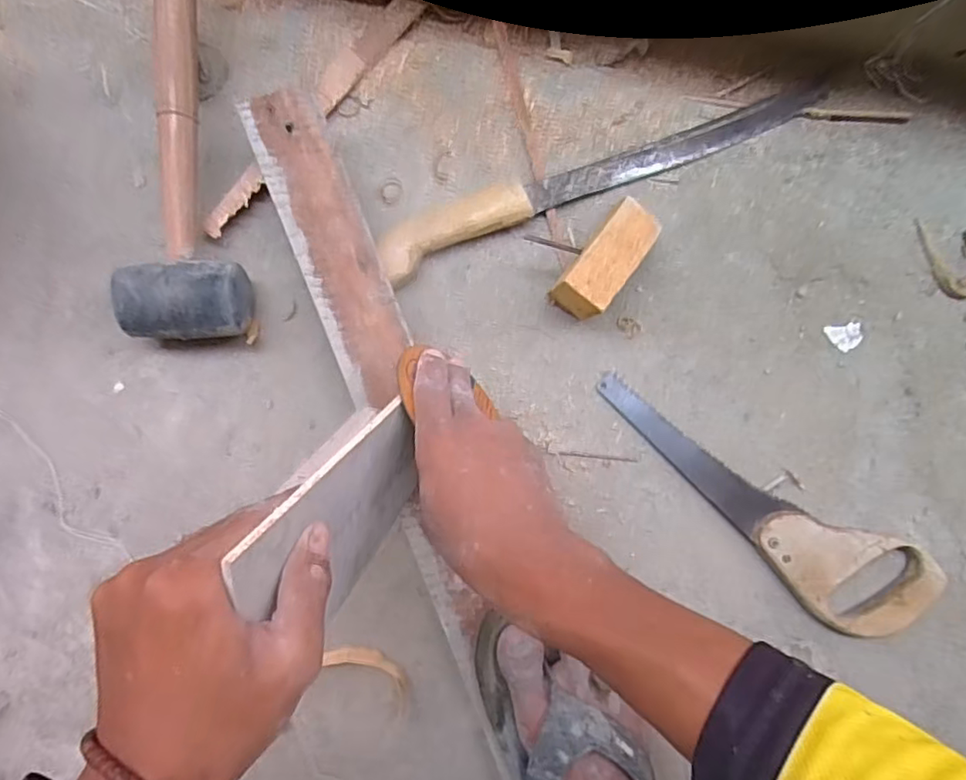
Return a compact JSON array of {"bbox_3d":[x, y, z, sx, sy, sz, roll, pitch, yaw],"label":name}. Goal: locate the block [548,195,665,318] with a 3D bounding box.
[{"bbox_3d":[0.095,-0.101,0.482,0.045,0.064,0.089,38,87,-1],"label":"block"}]

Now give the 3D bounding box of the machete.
[{"bbox_3d":[0.105,-0.187,0.507,0.406,0.027,0.042,-24,89,-3],"label":"machete"}]

